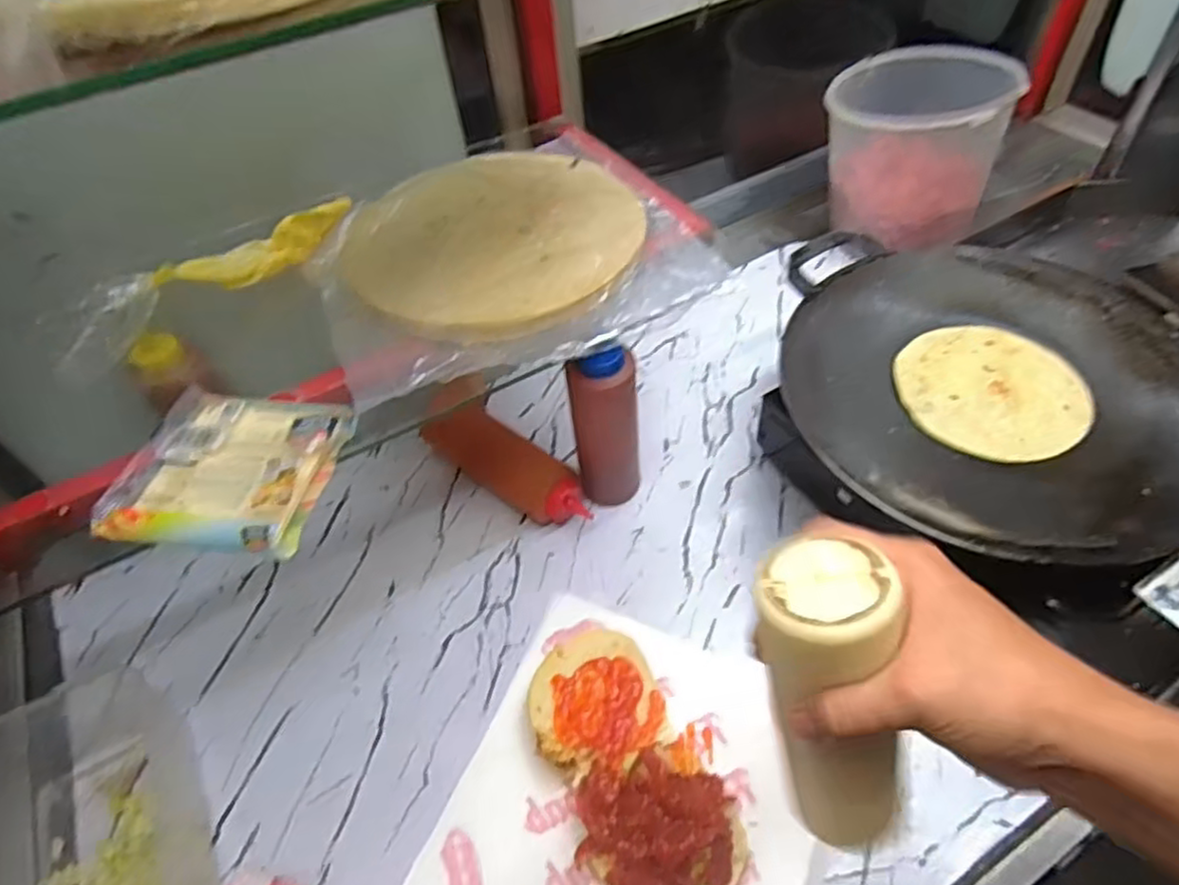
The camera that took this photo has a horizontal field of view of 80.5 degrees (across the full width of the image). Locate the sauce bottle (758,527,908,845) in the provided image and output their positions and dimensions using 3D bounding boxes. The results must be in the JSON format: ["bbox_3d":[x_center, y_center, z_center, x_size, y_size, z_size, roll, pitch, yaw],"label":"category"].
[{"bbox_3d":[0.115,0.126,0.331,0.060,0.168,0.054,-32,37,-21],"label":"sauce bottle"}]

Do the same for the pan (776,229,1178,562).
[{"bbox_3d":[0.331,-0.055,0.575,0.326,0.023,0.325,-2,51,3],"label":"pan"}]

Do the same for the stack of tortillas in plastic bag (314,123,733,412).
[{"bbox_3d":[-0.079,-0.162,0.527,0.270,0.029,0.312,-26,54,-16],"label":"stack of tortillas in plastic bag"}]

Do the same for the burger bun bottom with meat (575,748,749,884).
[{"bbox_3d":[0.049,0.270,0.477,0.112,0.043,0.093,-2,51,3],"label":"burger bun bottom with meat"}]

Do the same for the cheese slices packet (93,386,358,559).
[{"bbox_3d":[-0.206,0.015,0.392,0.113,0.028,0.101,9,50,10],"label":"cheese slices packet"}]

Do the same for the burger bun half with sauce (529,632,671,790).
[{"bbox_3d":[0.004,0.206,0.547,0.098,0.034,0.106,-2,51,3],"label":"burger bun half with sauce"}]

